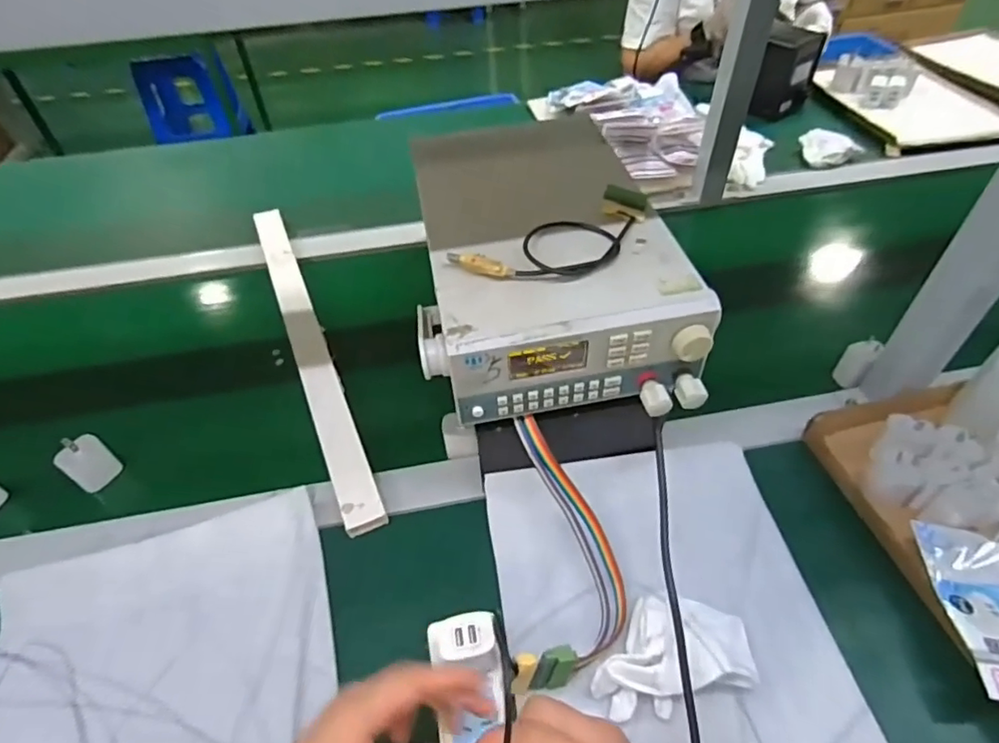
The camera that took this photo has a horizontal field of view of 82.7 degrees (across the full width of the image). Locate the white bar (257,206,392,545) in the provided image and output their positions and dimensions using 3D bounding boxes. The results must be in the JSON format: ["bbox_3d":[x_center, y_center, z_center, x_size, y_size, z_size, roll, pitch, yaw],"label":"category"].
[{"bbox_3d":[-0.243,-0.047,0.711,0.039,0.022,0.572,-20,50,-14],"label":"white bar"}]

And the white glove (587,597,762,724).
[{"bbox_3d":[0.132,0.216,0.445,0.127,0.035,0.082,-12,48,-8],"label":"white glove"}]

